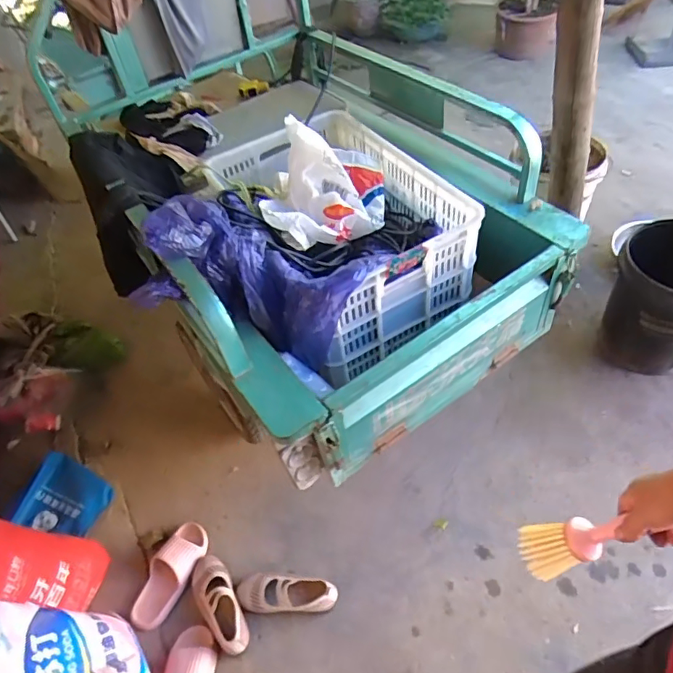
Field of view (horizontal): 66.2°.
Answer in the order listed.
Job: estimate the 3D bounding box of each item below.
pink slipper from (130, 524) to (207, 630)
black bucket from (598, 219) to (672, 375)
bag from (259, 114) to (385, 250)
[{"bbox_3d":[-0.418,0.599,1.313,0.101,0.055,0.263,12,52,18],"label":"pink slipper"},{"bbox_3d":[0.948,-0.115,1.502,0.295,0.398,0.297,-2,51,2],"label":"black bucket"},{"bbox_3d":[-0.023,-0.348,1.121,0.253,0.179,0.281,-4,49,6],"label":"bag"}]

